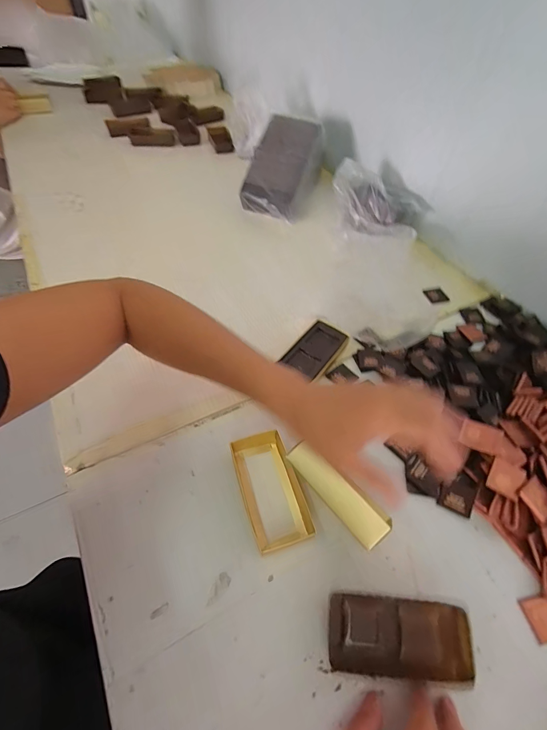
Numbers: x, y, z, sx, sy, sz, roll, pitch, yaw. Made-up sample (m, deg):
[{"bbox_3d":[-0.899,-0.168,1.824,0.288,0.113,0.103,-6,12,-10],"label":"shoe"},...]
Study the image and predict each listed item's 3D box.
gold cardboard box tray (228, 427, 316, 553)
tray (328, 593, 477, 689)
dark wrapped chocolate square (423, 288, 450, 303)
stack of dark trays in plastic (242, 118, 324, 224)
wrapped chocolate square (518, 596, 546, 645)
[{"bbox_3d":[-0.003,0.129,0.366,0.061,0.019,0.123,-14,56,-15],"label":"gold cardboard box tray"},{"bbox_3d":[0.104,0.232,0.286,0.111,0.036,0.054,0,53,7],"label":"tray"},{"bbox_3d":[0.279,-0.120,0.577,0.029,0.007,0.035,-9,55,-11],"label":"dark wrapped chocolate square"},{"bbox_3d":[0.016,-0.406,0.703,0.125,0.080,0.217,16,75,11],"label":"stack of dark trays in plastic"},{"bbox_3d":[0.252,0.235,0.313,0.032,0.004,0.032,-8,55,-11],"label":"wrapped chocolate square"}]

